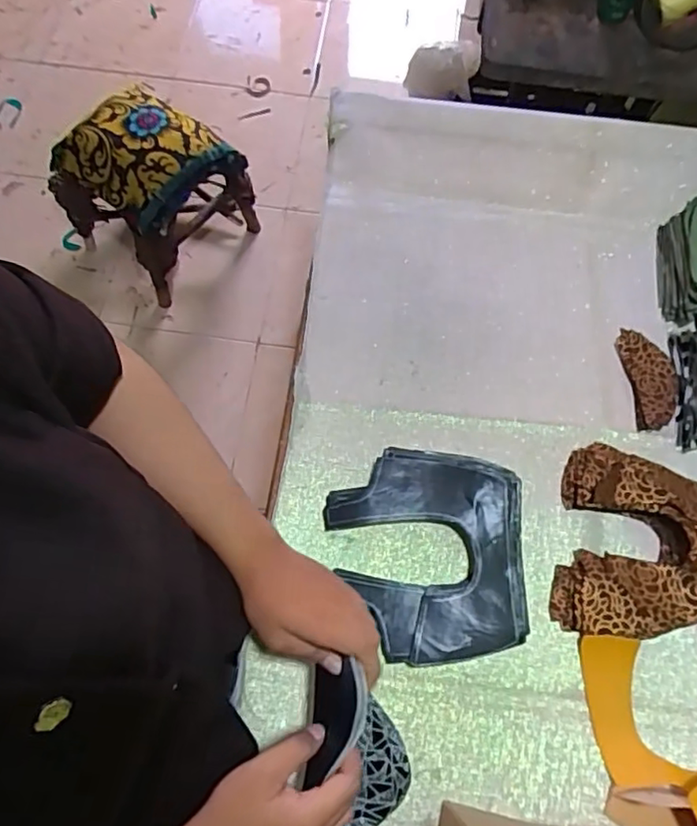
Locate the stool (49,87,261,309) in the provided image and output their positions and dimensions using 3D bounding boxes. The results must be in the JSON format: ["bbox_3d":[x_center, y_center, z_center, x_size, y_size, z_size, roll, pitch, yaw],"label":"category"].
[{"bbox_3d":[-0.440,-0.512,1.384,0.329,0.348,0.319,40,74,12],"label":"stool"}]

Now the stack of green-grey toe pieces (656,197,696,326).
[{"bbox_3d":[0.383,-0.166,0.659,0.062,0.070,0.130,7,69,3],"label":"stack of green-grey toe pieces"}]

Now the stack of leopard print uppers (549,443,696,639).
[{"bbox_3d":[0.273,0.122,0.565,0.143,0.042,0.176,12,69,5],"label":"stack of leopard print uppers"}]

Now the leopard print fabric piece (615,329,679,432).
[{"bbox_3d":[0.318,-0.037,0.639,0.050,0.010,0.112,-5,69,-2],"label":"leopard print fabric piece"}]

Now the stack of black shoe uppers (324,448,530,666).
[{"bbox_3d":[0.071,0.130,0.568,0.178,0.031,0.187,2,69,1],"label":"stack of black shoe uppers"}]

